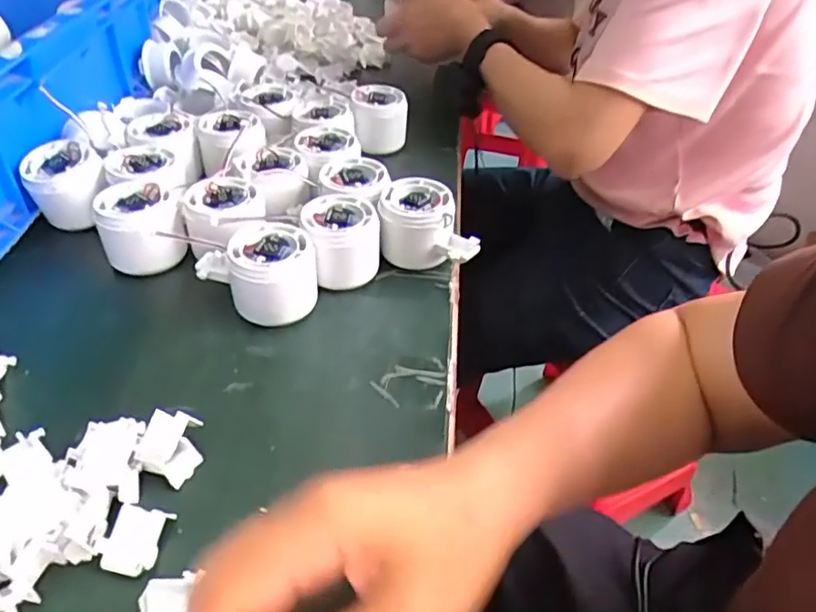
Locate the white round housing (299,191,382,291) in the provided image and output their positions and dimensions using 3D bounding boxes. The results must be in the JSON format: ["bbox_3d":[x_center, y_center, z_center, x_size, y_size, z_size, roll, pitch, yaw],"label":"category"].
[{"bbox_3d":[-0.050,-0.047,0.451,0.054,0.051,0.055,3,41,-3],"label":"white round housing"}]

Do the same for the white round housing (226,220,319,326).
[{"bbox_3d":[-0.095,-0.022,0.422,0.056,0.054,0.056,-8,43,-15],"label":"white round housing"}]

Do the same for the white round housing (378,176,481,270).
[{"bbox_3d":[0.016,-0.060,0.470,0.080,0.051,0.058,13,42,9],"label":"white round housing"}]

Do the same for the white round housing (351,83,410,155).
[{"bbox_3d":[-0.029,-0.188,0.616,0.055,0.059,0.055,3,41,-3],"label":"white round housing"}]

